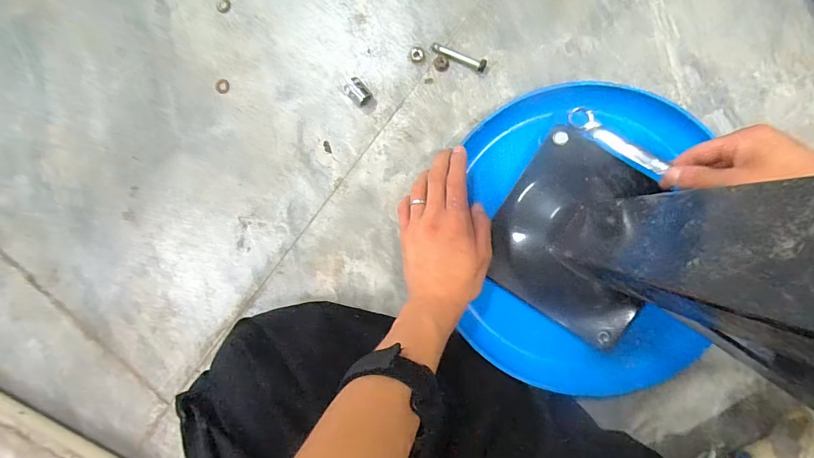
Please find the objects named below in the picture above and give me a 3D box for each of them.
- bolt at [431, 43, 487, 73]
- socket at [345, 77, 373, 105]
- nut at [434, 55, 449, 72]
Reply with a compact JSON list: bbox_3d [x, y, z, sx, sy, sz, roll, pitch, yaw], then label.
[{"bbox_3d":[0.054,-0.183,0.414,0.062,0.013,0.012,27,93,6],"label":"bolt"},{"bbox_3d":[-0.052,-0.147,0.425,0.019,0.015,0.026,-45,86,4],"label":"socket"},{"bbox_3d":[0.036,-0.174,0.418,0.015,0.004,0.017,-6,89,6],"label":"nut"}]

